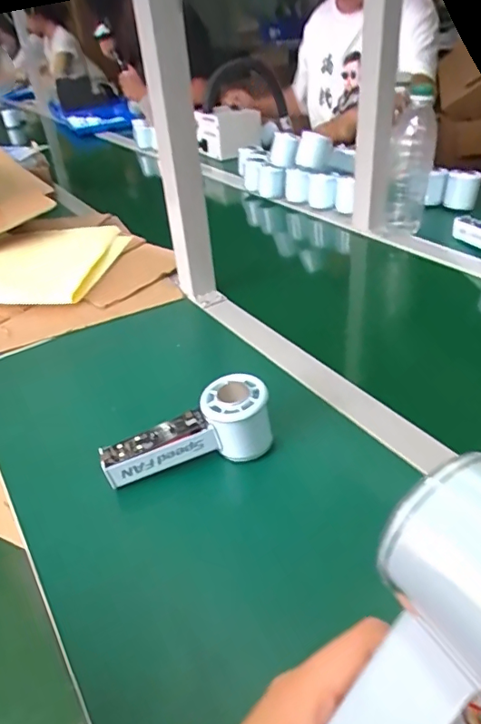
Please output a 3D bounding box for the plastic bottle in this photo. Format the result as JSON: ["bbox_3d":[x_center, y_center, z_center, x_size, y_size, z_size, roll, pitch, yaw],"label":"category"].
[{"bbox_3d":[0.267,-0.315,0.801,0.067,0.202,0.076,11,40,22],"label":"plastic bottle"}]

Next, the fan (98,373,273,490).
[{"bbox_3d":[-0.048,0.061,0.447,0.146,0.060,0.046,-12,37,-8],"label":"fan"}]

